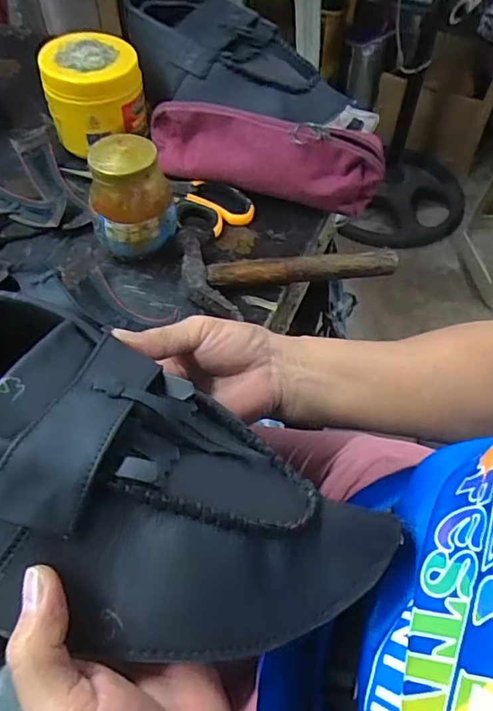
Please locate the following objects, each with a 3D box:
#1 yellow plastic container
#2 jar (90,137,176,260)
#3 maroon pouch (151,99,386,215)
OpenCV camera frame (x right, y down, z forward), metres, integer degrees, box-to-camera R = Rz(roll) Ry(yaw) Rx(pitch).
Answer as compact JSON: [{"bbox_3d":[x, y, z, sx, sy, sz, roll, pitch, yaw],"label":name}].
[{"bbox_3d":[-0.158,-0.275,0.568,0.098,0.083,0.095,-10,55,-7],"label":"yellow plastic container"},{"bbox_3d":[-0.100,-0.132,0.465,0.069,0.092,0.062,-26,59,-17],"label":"jar"},{"bbox_3d":[0.010,-0.191,0.525,0.232,0.075,0.042,16,56,11],"label":"maroon pouch"}]

